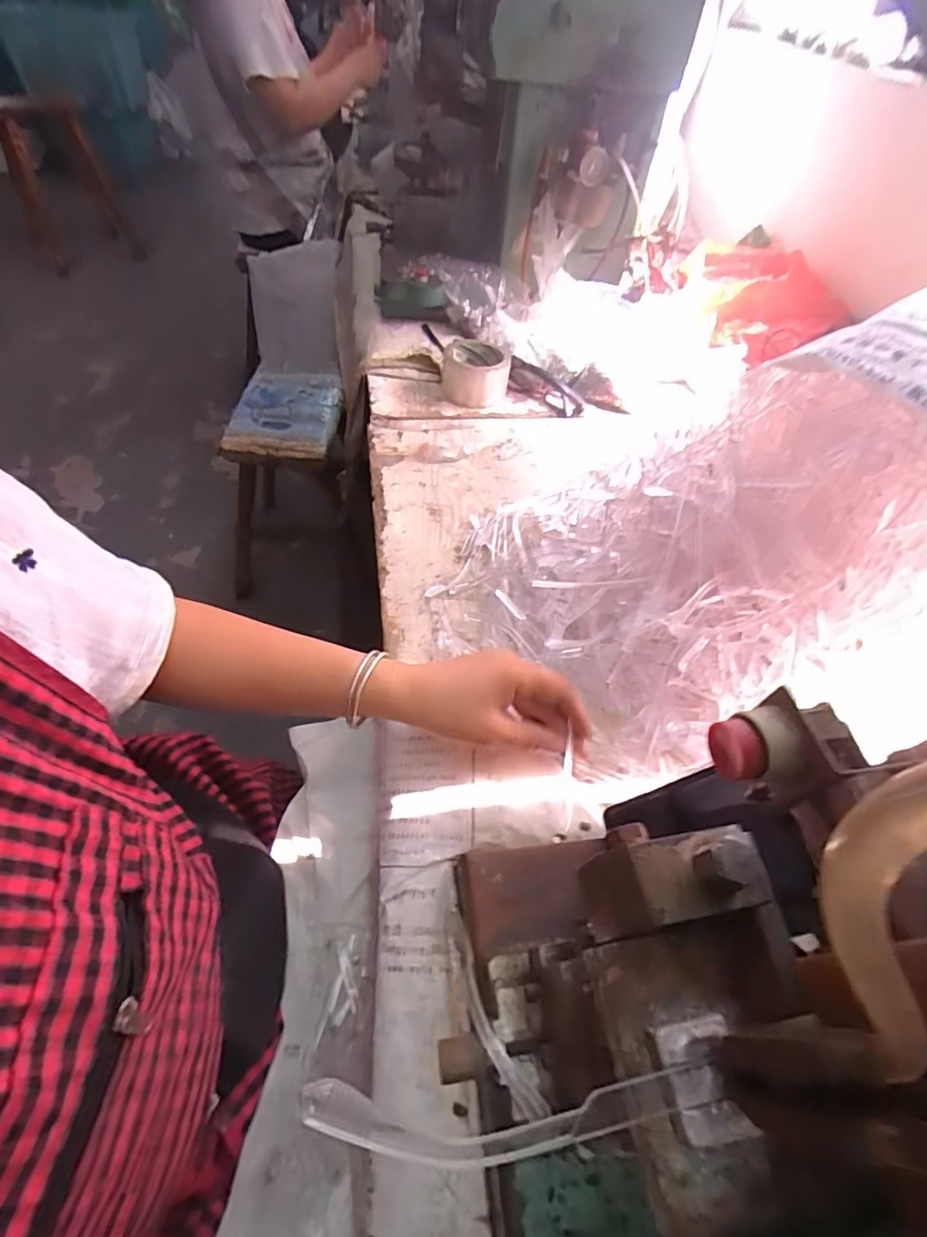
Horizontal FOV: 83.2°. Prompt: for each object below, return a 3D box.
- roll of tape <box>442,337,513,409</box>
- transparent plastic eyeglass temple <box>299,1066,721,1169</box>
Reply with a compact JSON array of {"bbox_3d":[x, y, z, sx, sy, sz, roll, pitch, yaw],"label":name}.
[{"bbox_3d":[0.018,-0.391,0.834,0.103,0.063,0.110,3,52,-3],"label":"roll of tape"},{"bbox_3d":[0.020,0.152,0.160,0.136,0.012,0.020,13,51,-17],"label":"transparent plastic eyeglass temple"}]

